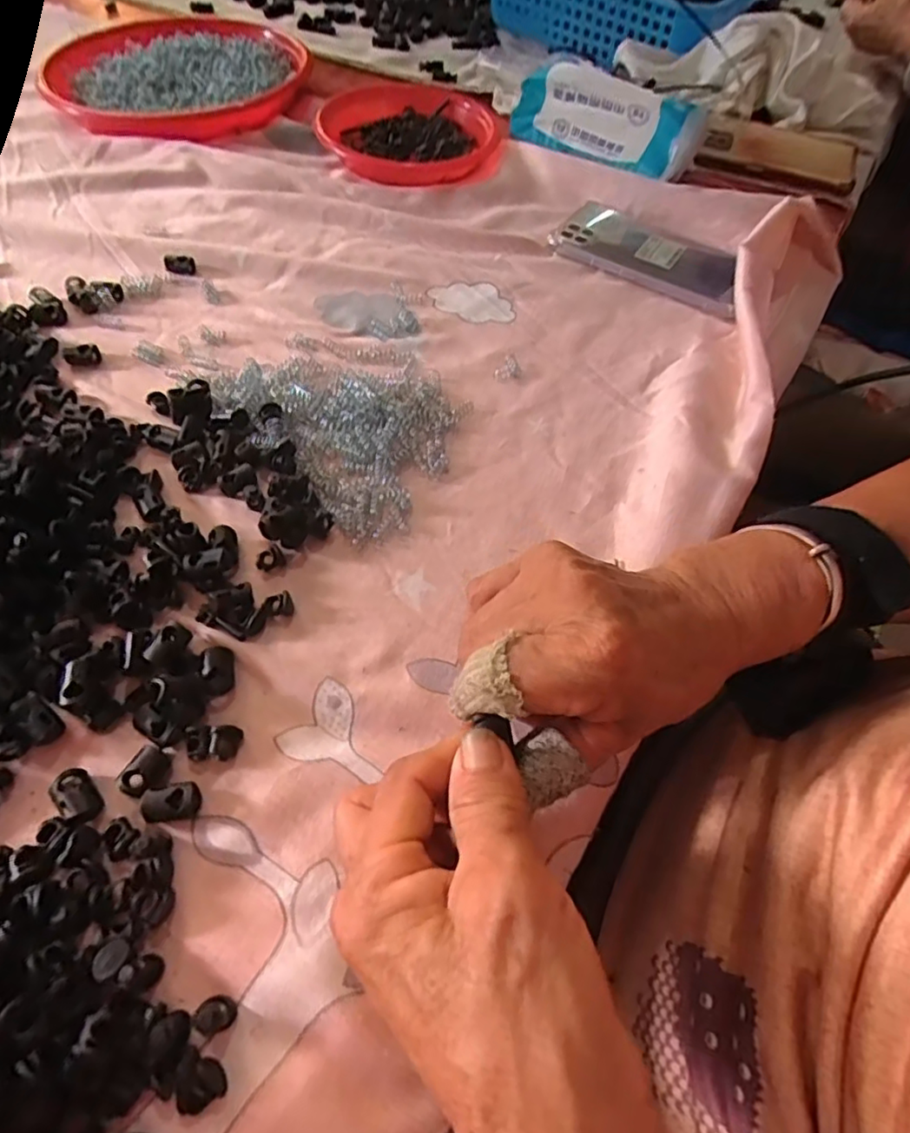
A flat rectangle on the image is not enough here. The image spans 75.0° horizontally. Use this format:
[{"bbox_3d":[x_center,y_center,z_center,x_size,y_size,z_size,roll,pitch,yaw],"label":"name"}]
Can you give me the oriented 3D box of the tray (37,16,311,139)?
[{"bbox_3d":[-0.279,-0.499,0.606,0.247,0.027,0.247,-8,57,-8],"label":"tray"}]

